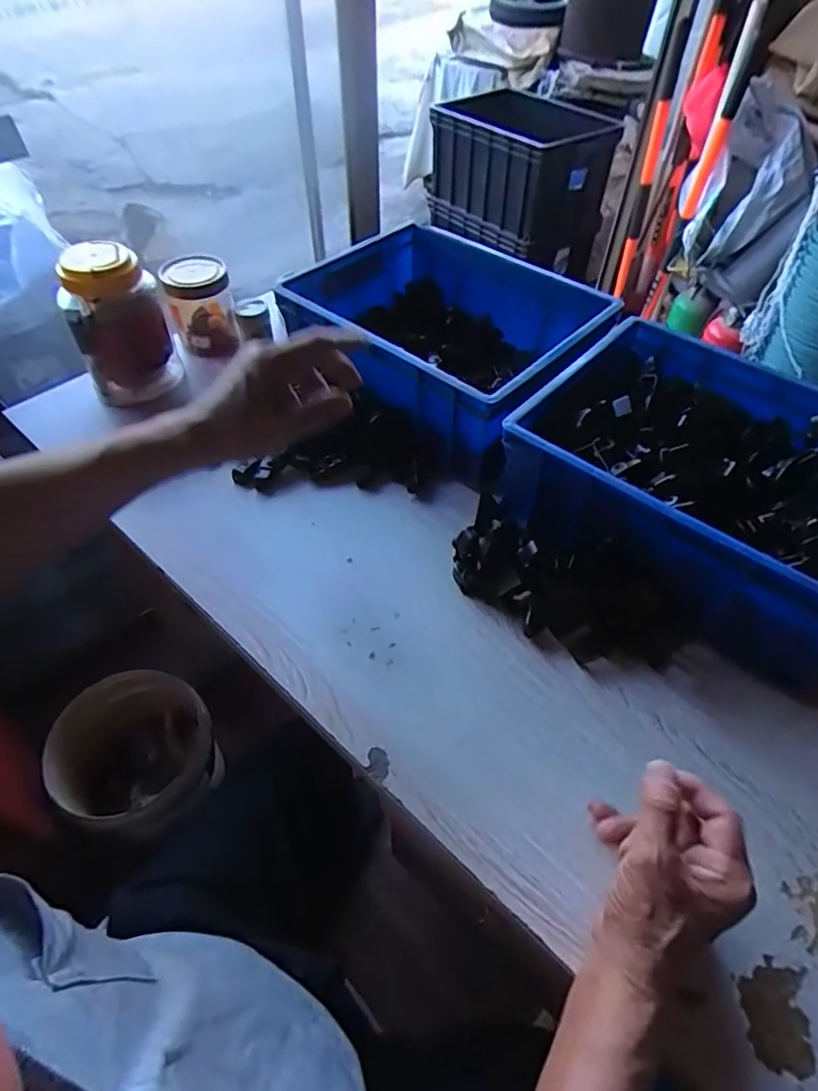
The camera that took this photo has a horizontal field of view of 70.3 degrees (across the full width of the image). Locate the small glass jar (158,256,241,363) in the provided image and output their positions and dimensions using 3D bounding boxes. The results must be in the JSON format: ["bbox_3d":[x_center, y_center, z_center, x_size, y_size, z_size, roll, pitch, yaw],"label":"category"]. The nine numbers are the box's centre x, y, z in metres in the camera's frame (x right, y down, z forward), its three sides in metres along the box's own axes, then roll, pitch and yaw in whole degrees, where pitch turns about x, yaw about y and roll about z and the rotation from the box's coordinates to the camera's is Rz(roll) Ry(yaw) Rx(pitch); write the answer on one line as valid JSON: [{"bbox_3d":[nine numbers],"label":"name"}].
[{"bbox_3d":[-0.279,-0.318,0.786,0.083,0.117,0.070,-15,53,-13],"label":"small glass jar"}]

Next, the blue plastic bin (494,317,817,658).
[{"bbox_3d":[0.291,-0.064,0.583,0.336,0.137,0.279,36,59,25],"label":"blue plastic bin"}]

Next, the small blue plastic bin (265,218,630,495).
[{"bbox_3d":[0.033,-0.261,0.729,0.349,0.116,0.305,31,57,21],"label":"small blue plastic bin"}]

